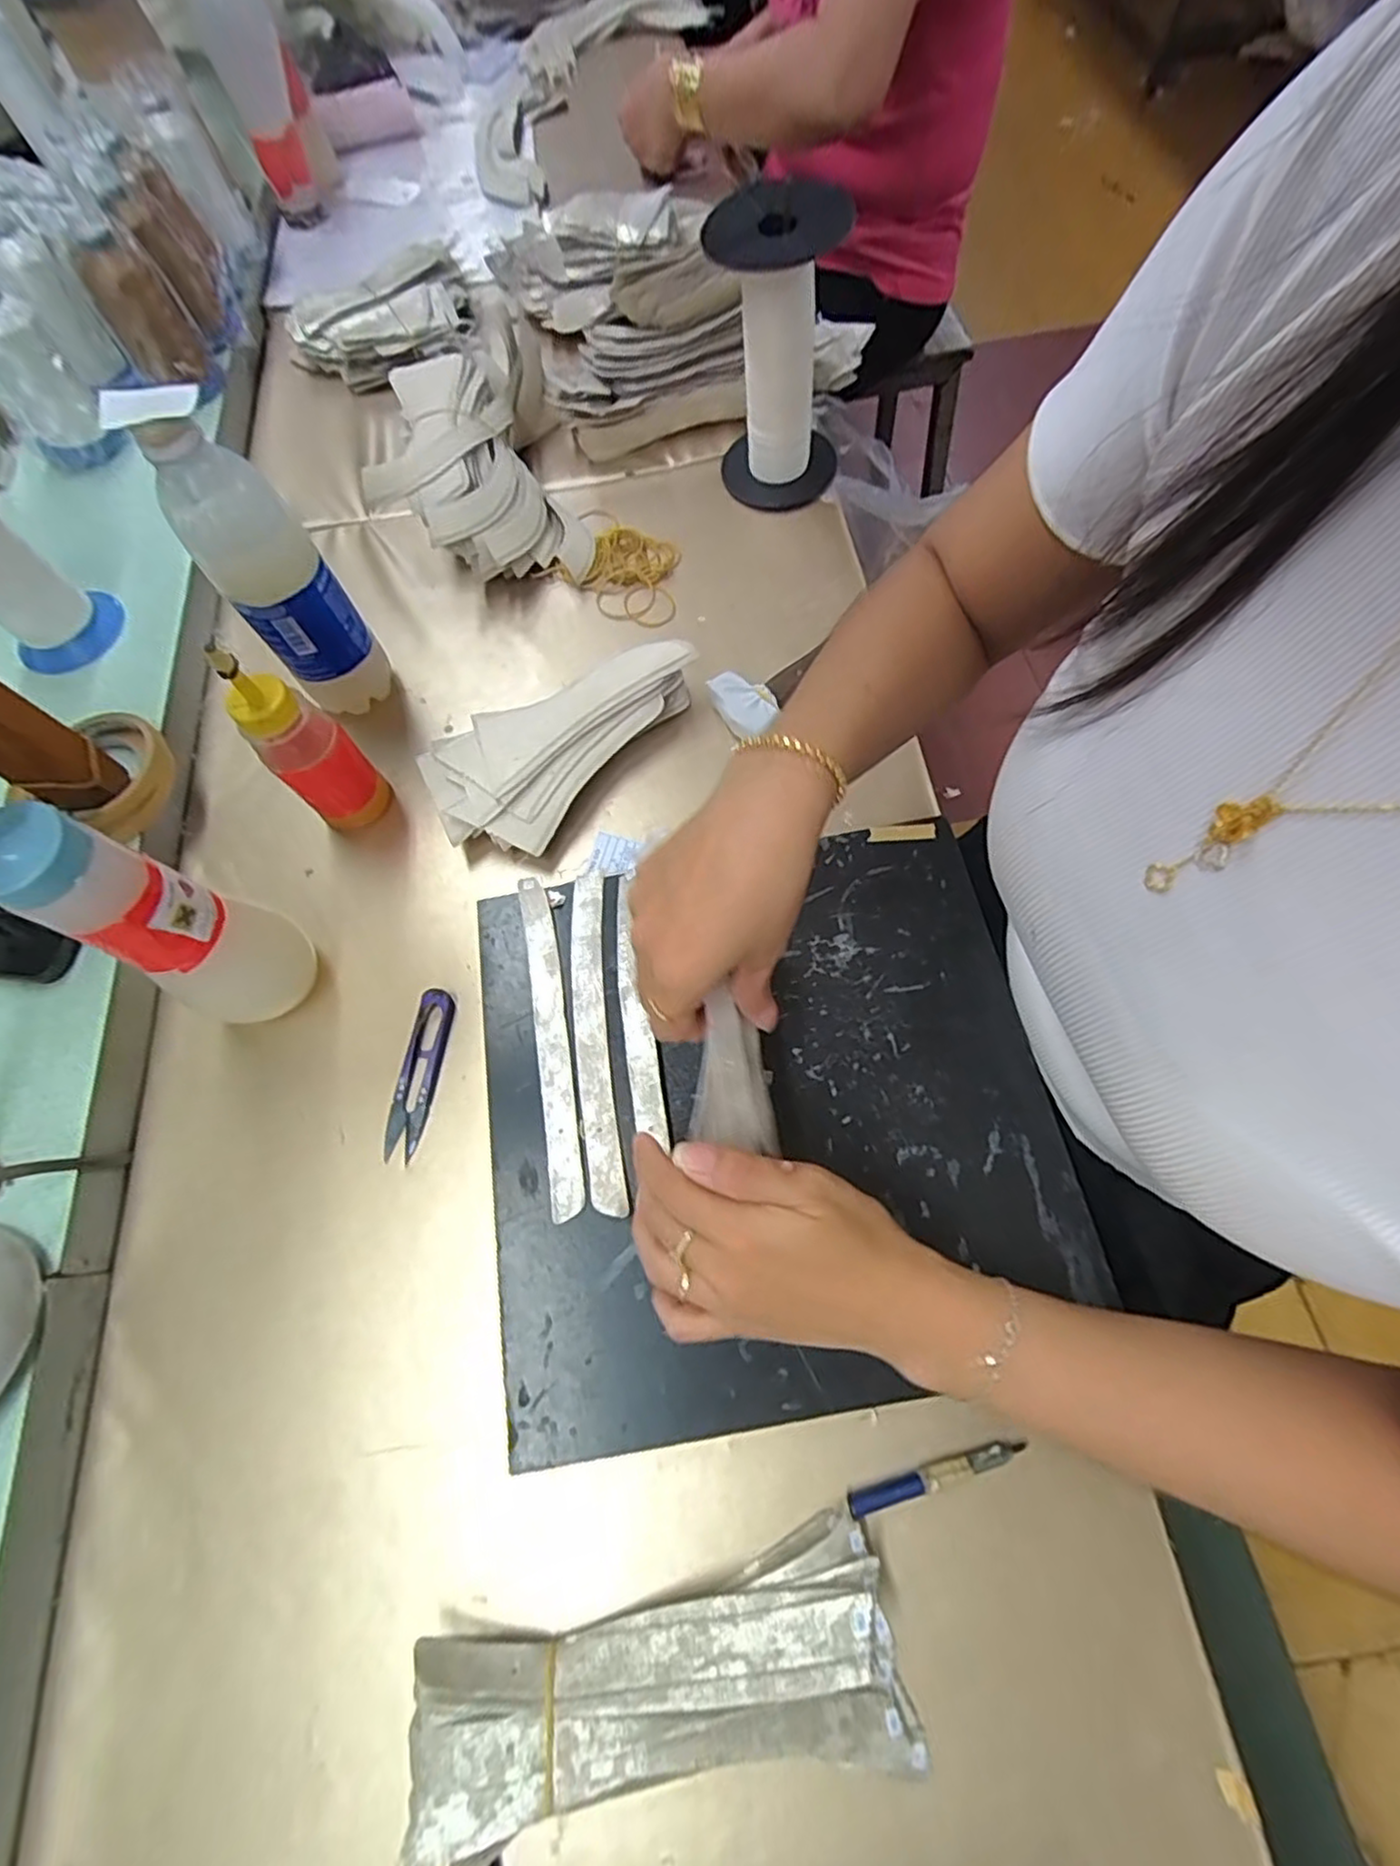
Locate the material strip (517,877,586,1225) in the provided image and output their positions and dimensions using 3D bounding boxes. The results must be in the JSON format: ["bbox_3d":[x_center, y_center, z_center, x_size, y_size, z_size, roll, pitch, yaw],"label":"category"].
[{"bbox_3d":[-0.087,0.058,0.398,0.019,0.005,0.199,-11,68,-2],"label":"material strip"}]

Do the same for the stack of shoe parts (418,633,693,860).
[{"bbox_3d":[-0.102,-0.140,0.484,0.099,0.040,0.193,36,74,16],"label":"stack of shoe parts"}]

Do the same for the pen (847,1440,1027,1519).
[{"bbox_3d":[0.113,0.259,0.328,0.086,0.009,0.009,-17,68,-4],"label":"pen"}]

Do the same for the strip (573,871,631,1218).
[{"bbox_3d":[-0.061,0.056,0.397,0.023,0.005,0.197,-8,68,0],"label":"strip"}]

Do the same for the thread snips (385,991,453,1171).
[{"bbox_3d":[-0.170,0.083,0.415,0.023,0.010,0.099,6,69,5],"label":"thread snips"}]

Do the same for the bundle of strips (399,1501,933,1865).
[{"bbox_3d":[-0.018,0.330,0.294,0.207,0.032,0.080,-14,68,-3],"label":"bundle of strips"}]

